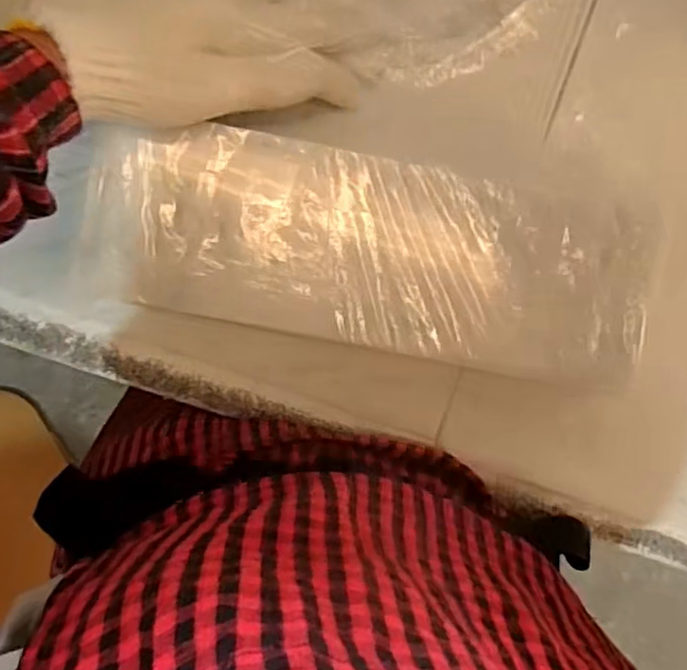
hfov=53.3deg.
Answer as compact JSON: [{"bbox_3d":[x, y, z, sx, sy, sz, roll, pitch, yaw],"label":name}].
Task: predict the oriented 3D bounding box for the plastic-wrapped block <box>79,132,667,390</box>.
[{"bbox_3d":[0.017,-0.044,0.377,0.294,0.040,0.097,10,91,-4],"label":"plastic-wrapped block"}]

